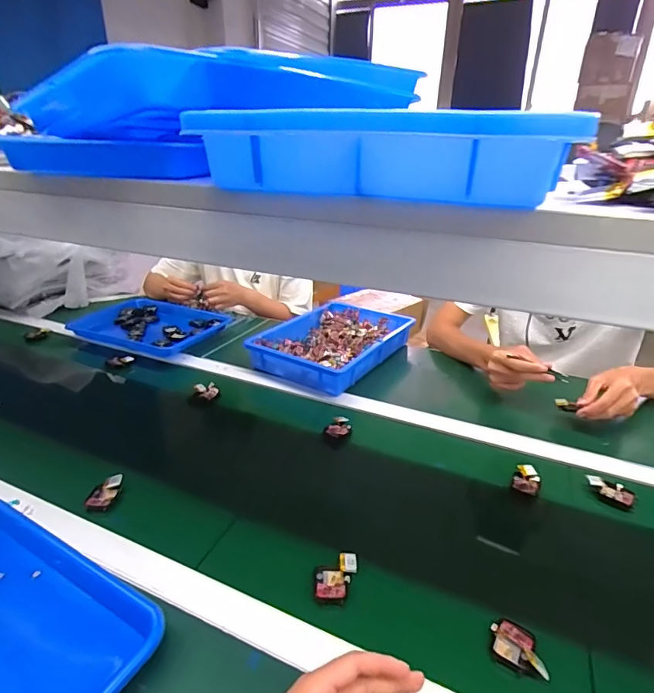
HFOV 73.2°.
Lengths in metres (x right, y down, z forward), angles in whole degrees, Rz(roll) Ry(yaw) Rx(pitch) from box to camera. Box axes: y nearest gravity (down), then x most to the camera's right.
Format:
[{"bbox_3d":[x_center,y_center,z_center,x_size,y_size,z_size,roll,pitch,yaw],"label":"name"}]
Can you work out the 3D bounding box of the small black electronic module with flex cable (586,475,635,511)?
[{"bbox_3d":[0.408,0.209,0.636,0.063,0.023,0.023,34,40,32],"label":"small black electronic module with flex cable"}]

